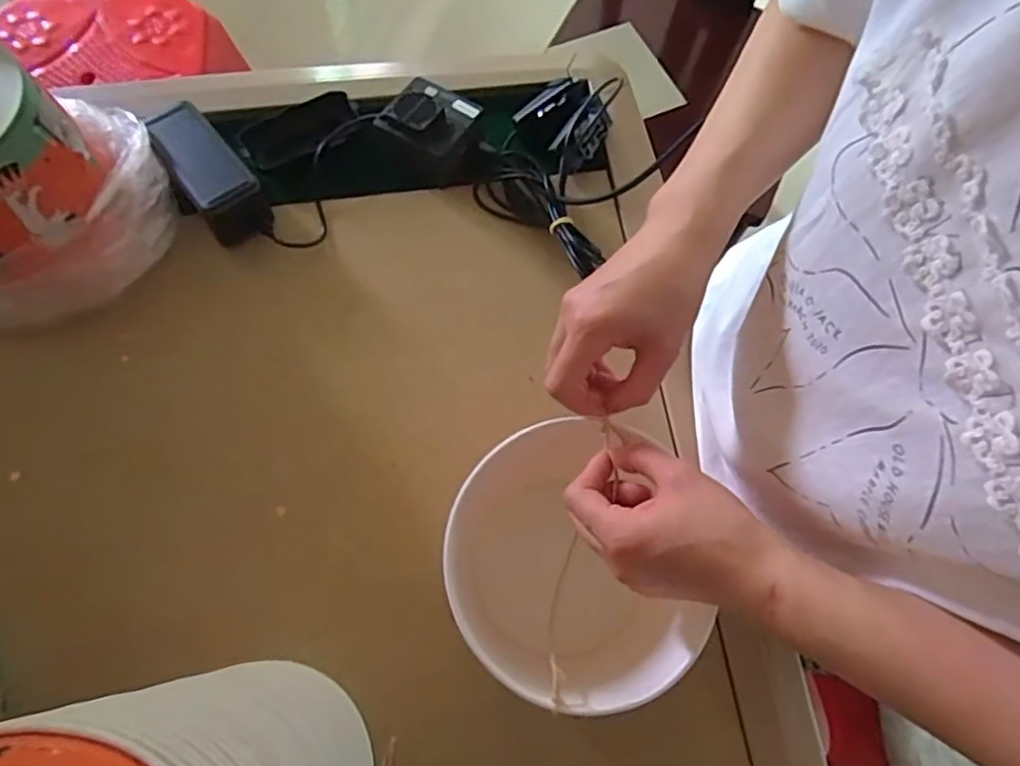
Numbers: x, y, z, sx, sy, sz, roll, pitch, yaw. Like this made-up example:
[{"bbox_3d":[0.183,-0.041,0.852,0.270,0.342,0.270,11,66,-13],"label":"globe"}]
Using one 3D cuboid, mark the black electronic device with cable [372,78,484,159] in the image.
[{"bbox_3d":[-0.074,-0.243,0.583,0.069,0.018,0.072,34,74,9],"label":"black electronic device with cable"}]

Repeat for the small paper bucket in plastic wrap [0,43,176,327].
[{"bbox_3d":[-0.386,-0.147,0.497,0.201,0.153,0.162,-21,74,-9],"label":"small paper bucket in plastic wrap"}]

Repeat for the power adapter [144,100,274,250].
[{"bbox_3d":[-0.265,-0.187,0.566,0.056,0.043,0.138,-35,77,-13],"label":"power adapter"}]

